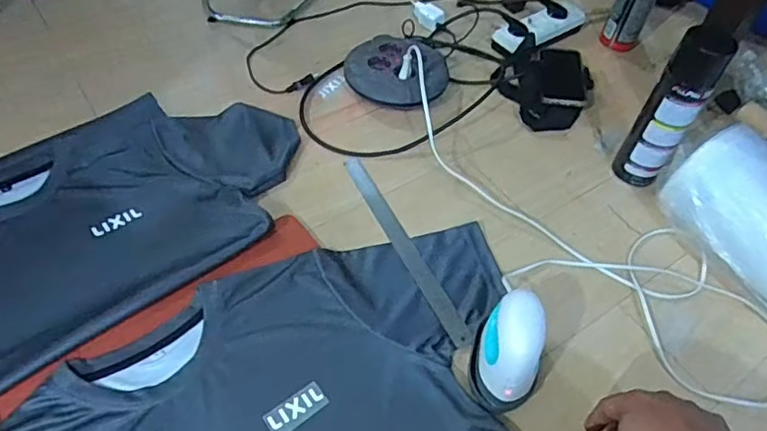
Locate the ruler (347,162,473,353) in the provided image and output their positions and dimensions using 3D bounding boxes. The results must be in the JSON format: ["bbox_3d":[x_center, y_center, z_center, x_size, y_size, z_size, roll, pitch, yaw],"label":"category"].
[{"bbox_3d":[0.026,0.035,0.764,0.027,0.009,0.319,-19,56,-20],"label":"ruler"}]

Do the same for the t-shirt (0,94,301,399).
[{"bbox_3d":[-0.401,0.015,0.717,0.629,0.024,0.330,-31,61,-27],"label":"t-shirt"}]

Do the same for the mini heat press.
[{"bbox_3d":[0.130,0.145,0.616,0.061,0.108,0.102,12,51,4],"label":"mini heat press"}]

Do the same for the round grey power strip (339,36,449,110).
[{"bbox_3d":[0.024,-0.231,0.927,0.163,0.031,0.176,2,50,-2],"label":"round grey power strip"}]

